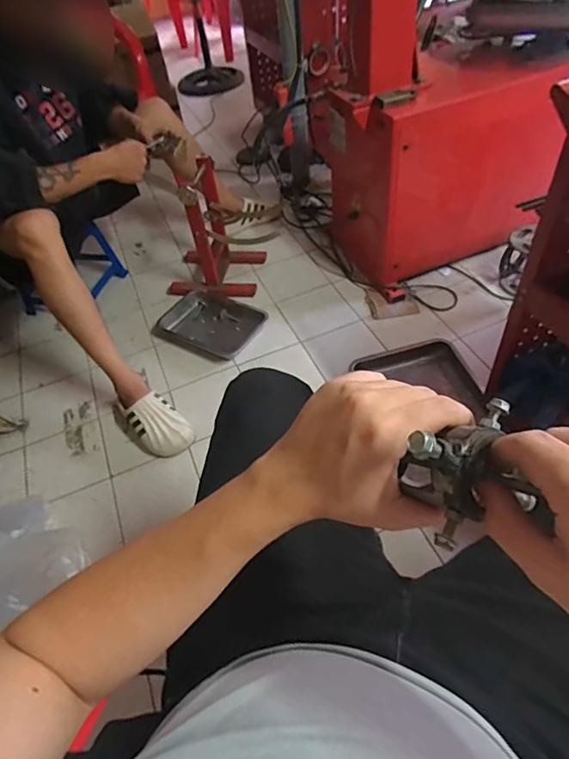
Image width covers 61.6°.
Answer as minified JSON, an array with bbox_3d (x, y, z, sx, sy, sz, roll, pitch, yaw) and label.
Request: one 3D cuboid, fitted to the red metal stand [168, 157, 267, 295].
[{"bbox_3d":[-0.240,-0.478,1.501,0.280,0.364,0.238,5,51,10],"label":"red metal stand"}]

